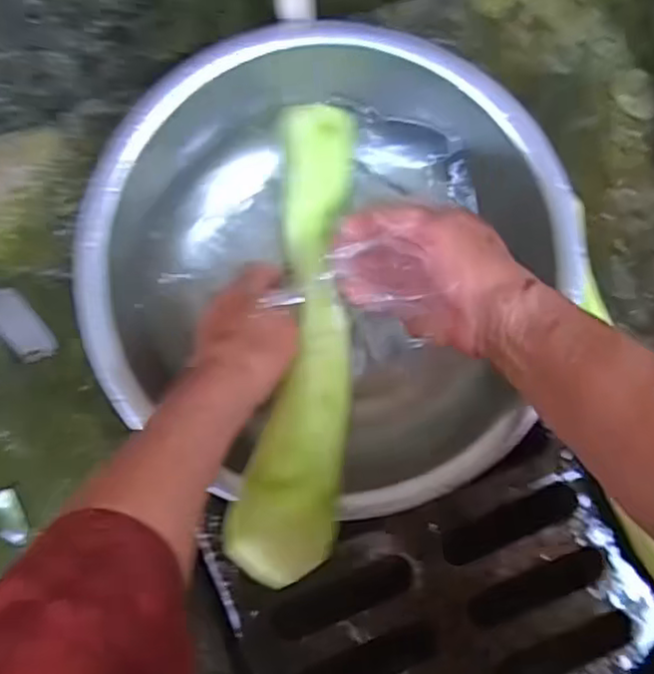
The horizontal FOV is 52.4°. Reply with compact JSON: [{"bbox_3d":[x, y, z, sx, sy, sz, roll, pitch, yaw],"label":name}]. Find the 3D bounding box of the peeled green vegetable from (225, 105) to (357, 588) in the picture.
[{"bbox_3d":[-0.015,-0.013,0.426,0.060,0.049,0.312,3,64,0],"label":"peeled green vegetable"}]

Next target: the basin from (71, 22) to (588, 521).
[{"bbox_3d":[0.002,-0.055,0.471,0.314,0.097,0.297,0,86,0],"label":"basin"}]

